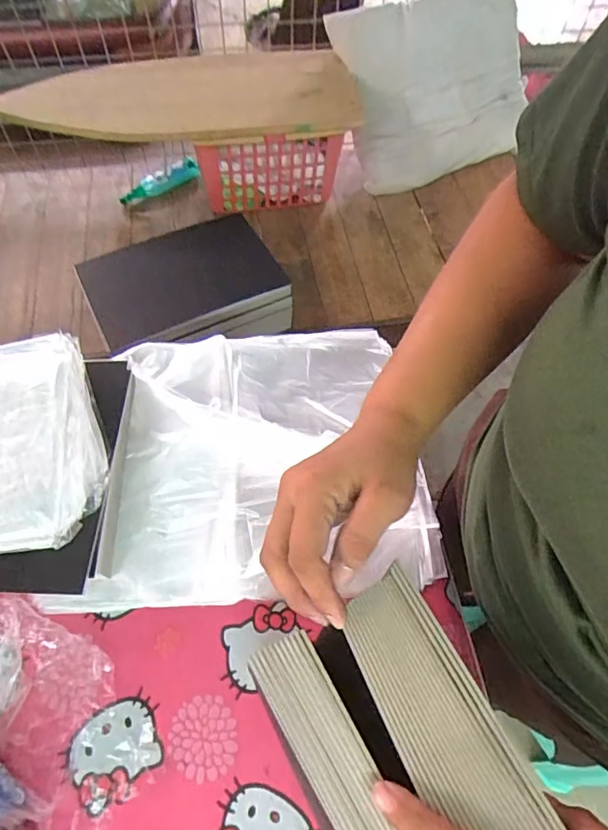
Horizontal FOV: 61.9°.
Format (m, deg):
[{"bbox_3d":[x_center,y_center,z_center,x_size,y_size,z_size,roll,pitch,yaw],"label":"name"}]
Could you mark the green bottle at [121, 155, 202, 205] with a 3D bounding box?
[{"bbox_3d":[-0.375,-0.600,1.316,0.222,0.055,0.054,-37,68,-21],"label":"green bottle"}]

